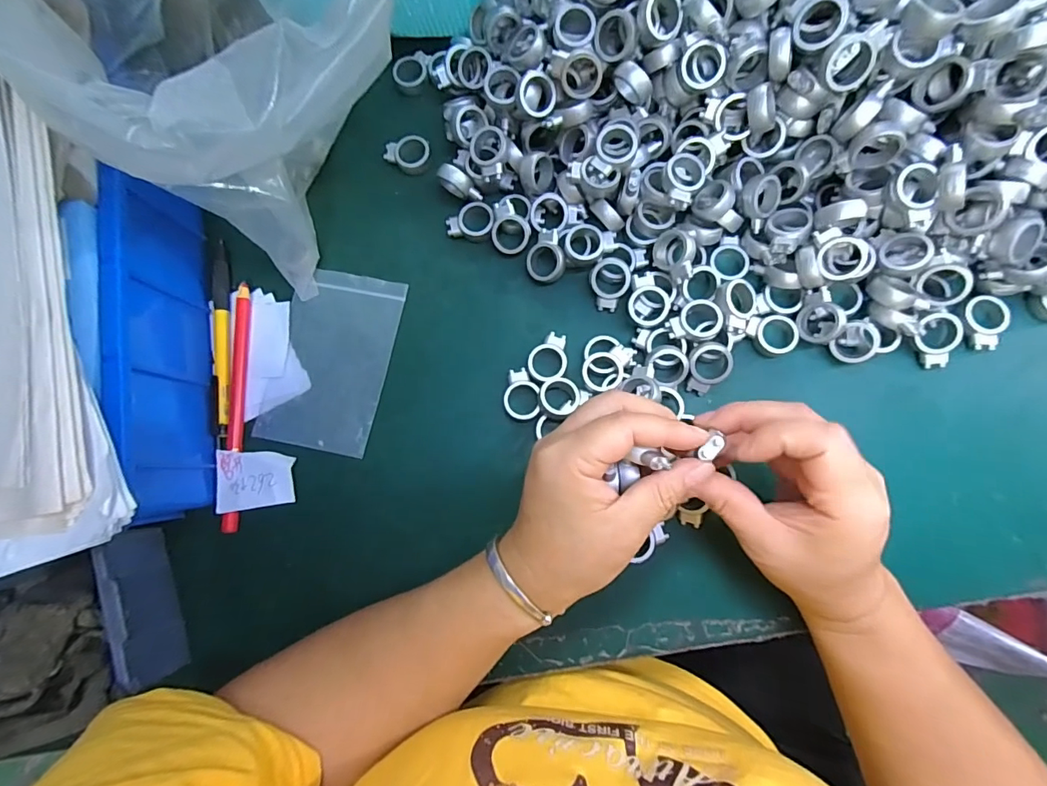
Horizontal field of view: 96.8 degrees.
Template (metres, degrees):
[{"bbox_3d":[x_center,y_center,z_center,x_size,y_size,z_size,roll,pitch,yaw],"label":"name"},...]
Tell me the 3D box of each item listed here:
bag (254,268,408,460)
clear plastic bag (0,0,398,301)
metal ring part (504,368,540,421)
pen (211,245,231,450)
[{"bbox_3d":[-0.131,-0.023,0.320,0.075,0.006,0.122,11,80,5],"label":"bag"},{"bbox_3d":[-0.155,-0.176,0.256,0.150,0.177,0.154,33,85,8],"label":"clear plastic bag"},{"bbox_3d":[-0.001,0.001,0.303,0.023,0.006,0.034,-3,81,4],"label":"metal ring part"},{"bbox_3d":[-0.208,-0.035,0.321,0.011,0.009,0.143,-7,81,3],"label":"pen"}]

